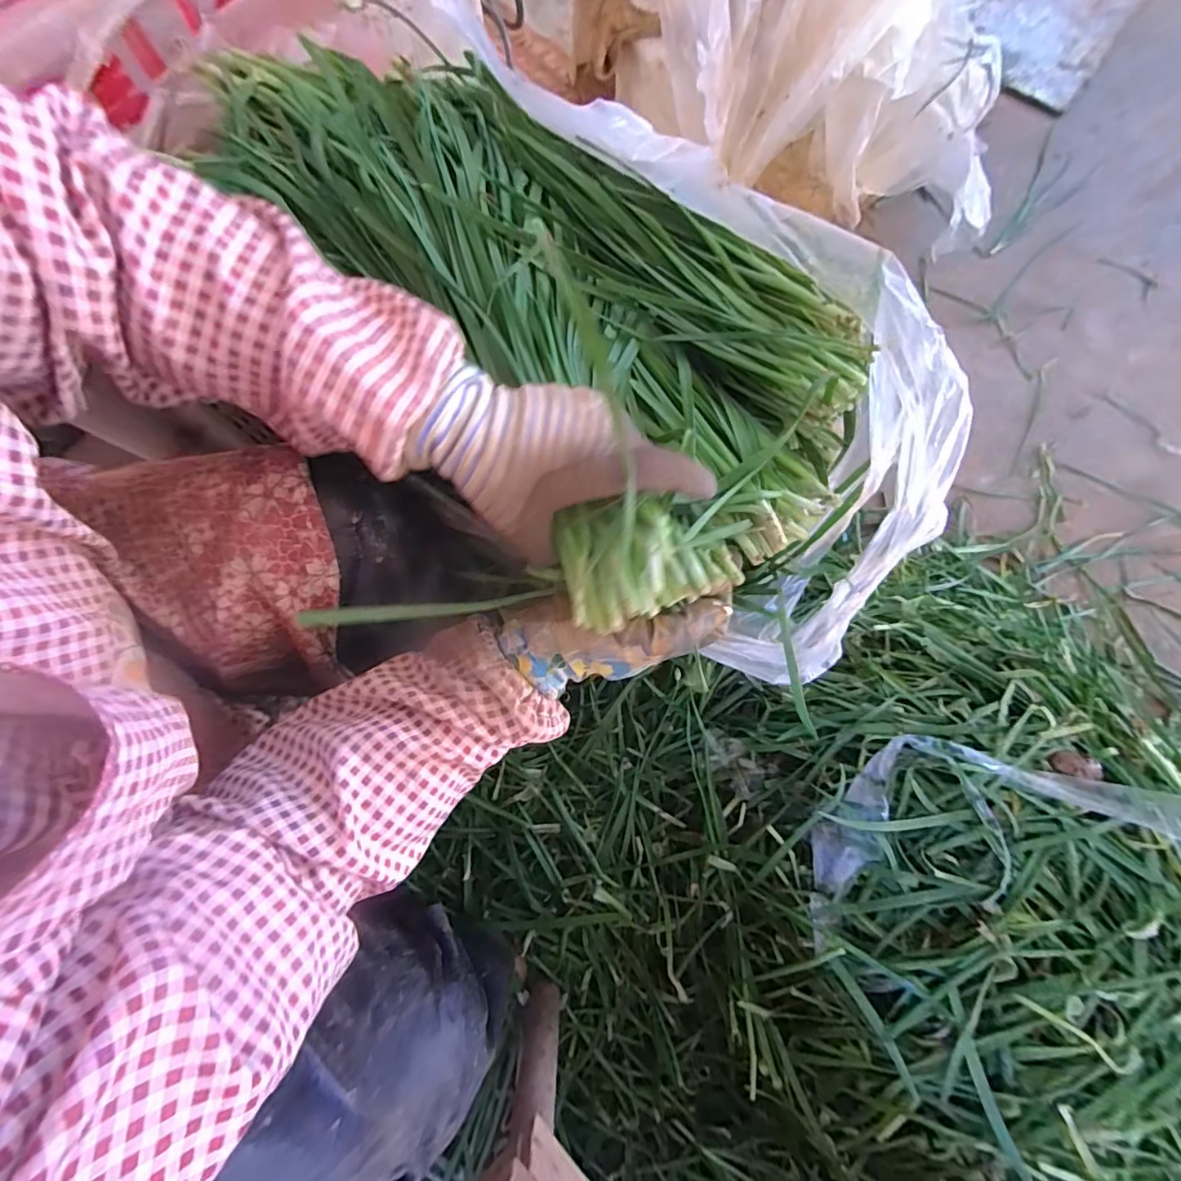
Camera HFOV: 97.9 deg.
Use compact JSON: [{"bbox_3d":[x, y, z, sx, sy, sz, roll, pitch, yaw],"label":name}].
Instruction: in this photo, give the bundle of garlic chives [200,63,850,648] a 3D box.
[{"bbox_3d":[-0.010,-0.221,0.370,0.279,0.090,0.464,-36,81,-9],"label":"bundle of garlic chives"}]

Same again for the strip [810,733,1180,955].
[{"bbox_3d":[0.346,0.203,0.445,0.332,0.056,0.156,-17,77,18],"label":"strip"}]

